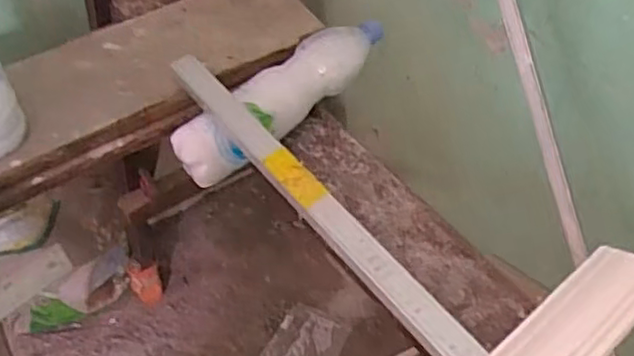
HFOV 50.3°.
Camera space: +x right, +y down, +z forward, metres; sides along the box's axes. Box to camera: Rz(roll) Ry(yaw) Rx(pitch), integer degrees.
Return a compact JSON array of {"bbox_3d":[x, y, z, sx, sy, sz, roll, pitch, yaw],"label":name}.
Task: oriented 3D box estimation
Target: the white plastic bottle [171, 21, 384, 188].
[{"bbox_3d":[-0.042,-0.109,0.917,0.330,0.086,0.095,-35,56,-25],"label":"white plastic bottle"}]

